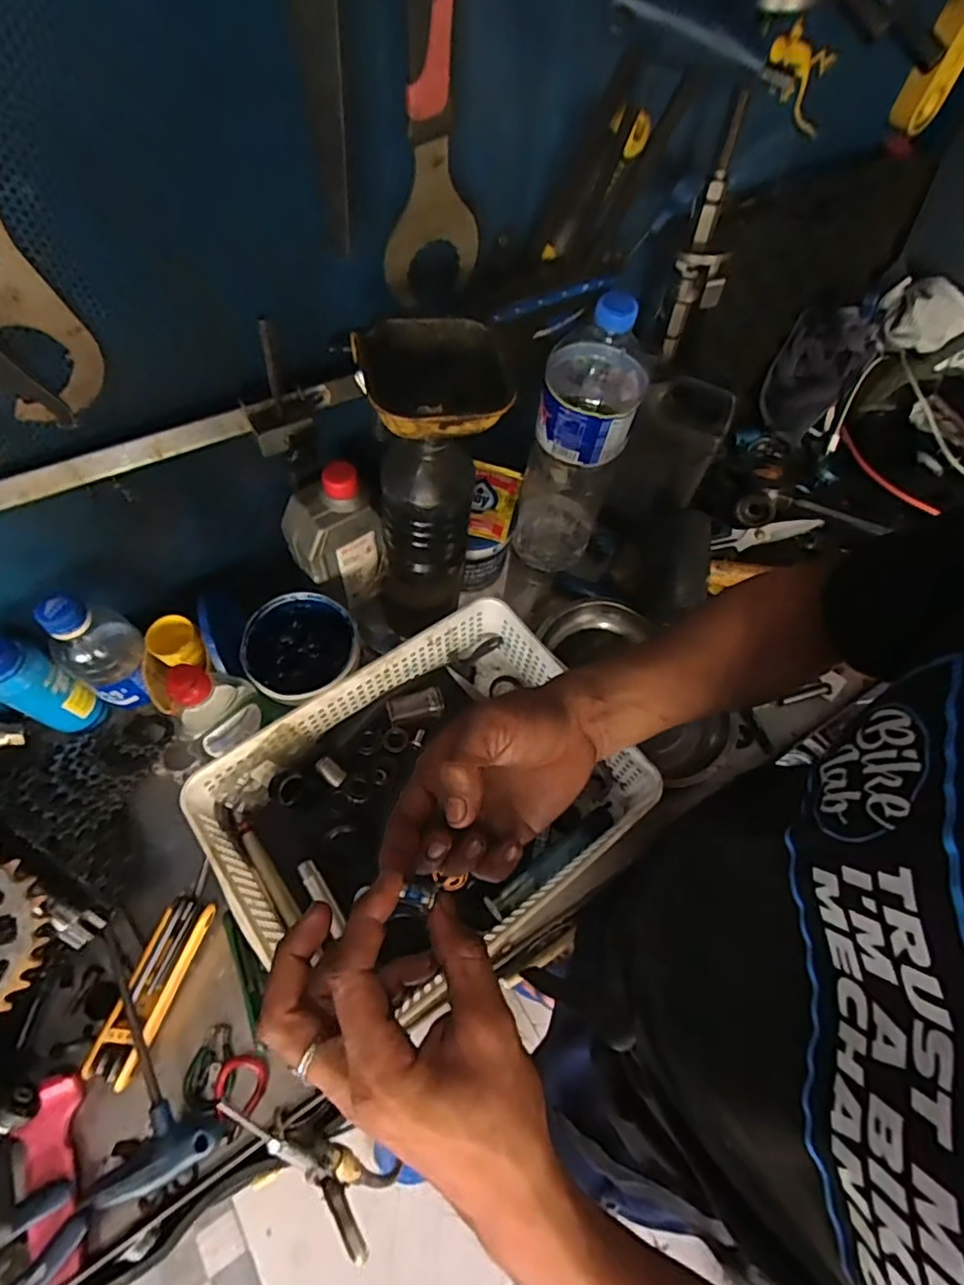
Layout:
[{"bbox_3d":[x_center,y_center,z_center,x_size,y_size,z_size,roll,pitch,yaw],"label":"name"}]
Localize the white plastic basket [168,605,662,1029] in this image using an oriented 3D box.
[{"bbox_3d":[-0.057,0.128,0.532,0.342,0.078,0.258,-27,67,-17],"label":"white plastic basket"}]

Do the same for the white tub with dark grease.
[{"bbox_3d":[-0.168,0.018,0.569,0.098,0.085,0.101,2,62,-3],"label":"white tub with dark grease"}]

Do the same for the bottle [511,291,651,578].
[{"bbox_3d":[0.092,-0.190,0.580,0.084,0.299,0.090,15,62,4],"label":"bottle"}]

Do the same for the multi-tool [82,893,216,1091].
[{"bbox_3d":[-0.256,0.267,0.463,0.036,0.020,0.128,19,63,6],"label":"multi-tool"}]

